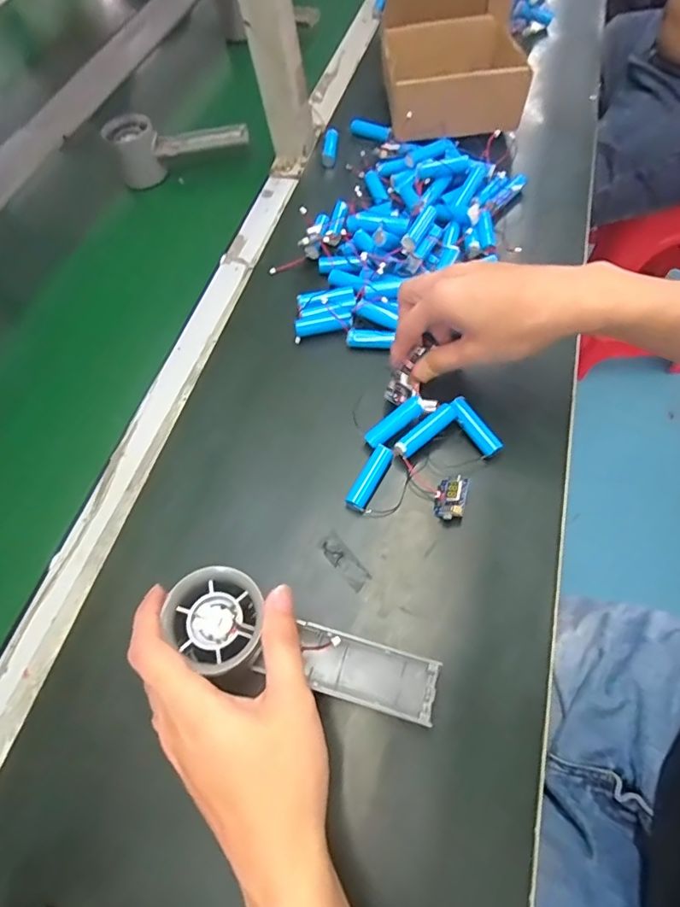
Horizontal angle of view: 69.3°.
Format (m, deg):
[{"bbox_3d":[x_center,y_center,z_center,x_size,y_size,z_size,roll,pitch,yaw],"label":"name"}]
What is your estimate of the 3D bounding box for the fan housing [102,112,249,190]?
[{"bbox_3d":[-0.184,-0.361,0.571,0.156,0.051,0.046,-11,62,-3],"label":"fan housing"}]

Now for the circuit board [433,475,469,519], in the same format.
[{"bbox_3d":[0.078,0.031,0.347,0.019,0.020,0.033,12,64,9],"label":"circuit board"}]

